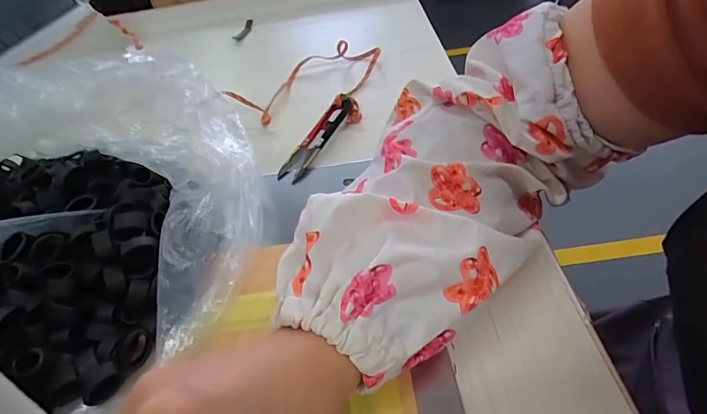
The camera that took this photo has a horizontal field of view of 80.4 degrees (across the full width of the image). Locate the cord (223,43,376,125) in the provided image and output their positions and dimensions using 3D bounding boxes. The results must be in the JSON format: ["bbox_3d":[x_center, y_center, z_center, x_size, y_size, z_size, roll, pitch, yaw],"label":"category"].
[{"bbox_3d":[-0.048,-0.130,0.413,0.132,0.026,0.127,5,46,12],"label":"cord"}]

